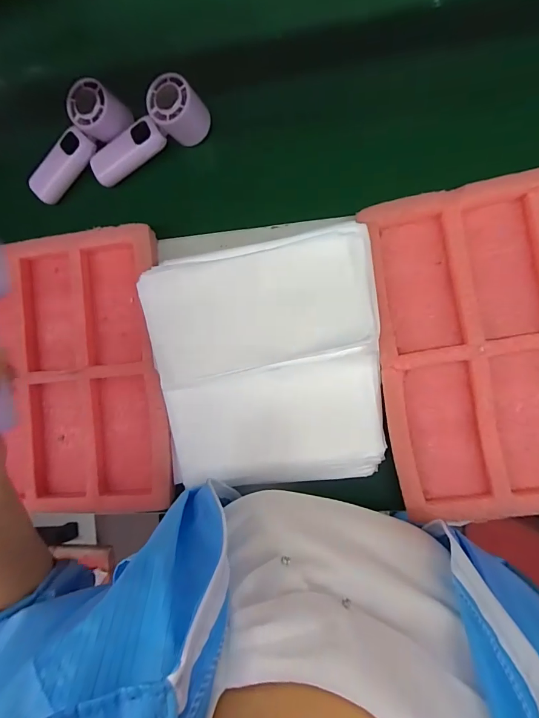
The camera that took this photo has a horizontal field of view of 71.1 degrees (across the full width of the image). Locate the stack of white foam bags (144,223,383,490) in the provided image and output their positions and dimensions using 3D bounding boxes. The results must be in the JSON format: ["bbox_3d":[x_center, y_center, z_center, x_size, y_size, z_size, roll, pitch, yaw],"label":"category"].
[{"bbox_3d":[-0.003,0.009,0.406,0.236,0.028,0.258,-7,88,8],"label":"stack of white foam bags"}]

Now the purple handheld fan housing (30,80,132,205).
[{"bbox_3d":[-0.241,-0.263,0.462,0.152,0.045,0.051,-43,84,6],"label":"purple handheld fan housing"}]

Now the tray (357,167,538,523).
[{"bbox_3d":[0.327,-0.029,0.369,0.421,0.036,0.329,-9,92,9],"label":"tray"}]

